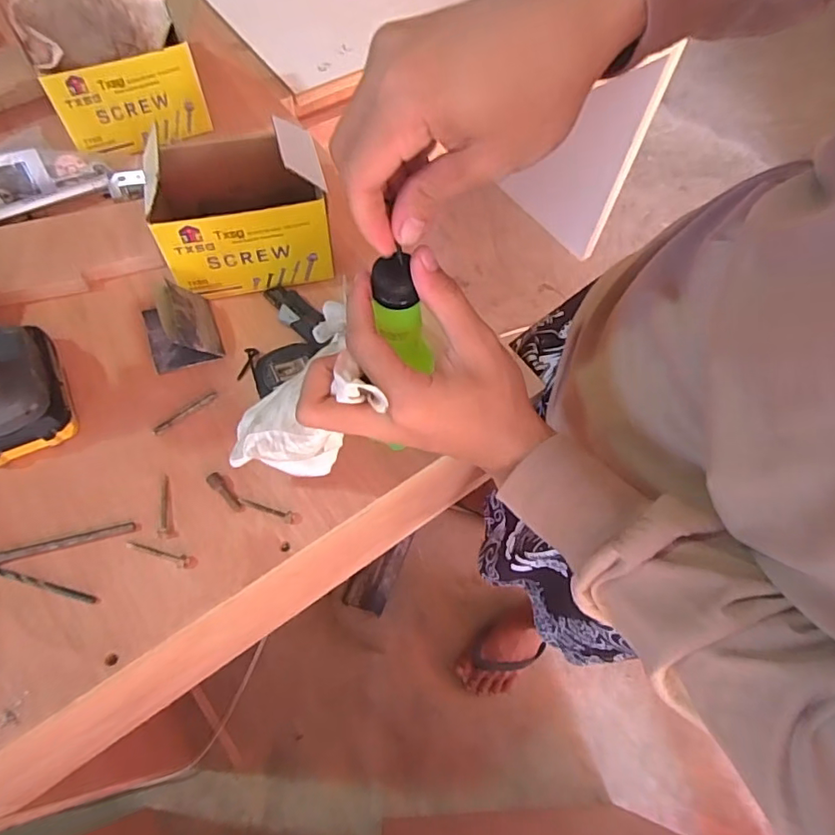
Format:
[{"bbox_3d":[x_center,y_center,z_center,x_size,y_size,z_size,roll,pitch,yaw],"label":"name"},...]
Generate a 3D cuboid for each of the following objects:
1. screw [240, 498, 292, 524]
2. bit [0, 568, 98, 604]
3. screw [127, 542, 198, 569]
[{"bbox_3d":[-0.123,0.074,0.445,0.046,0.004,0.010,18,64,7],"label":"screw"},{"bbox_3d":[-0.281,0.126,0.414,0.081,0.004,0.007,14,64,5],"label":"bit"},{"bbox_3d":[-0.199,0.107,0.425,0.056,0.004,0.010,12,64,4],"label":"screw"}]

